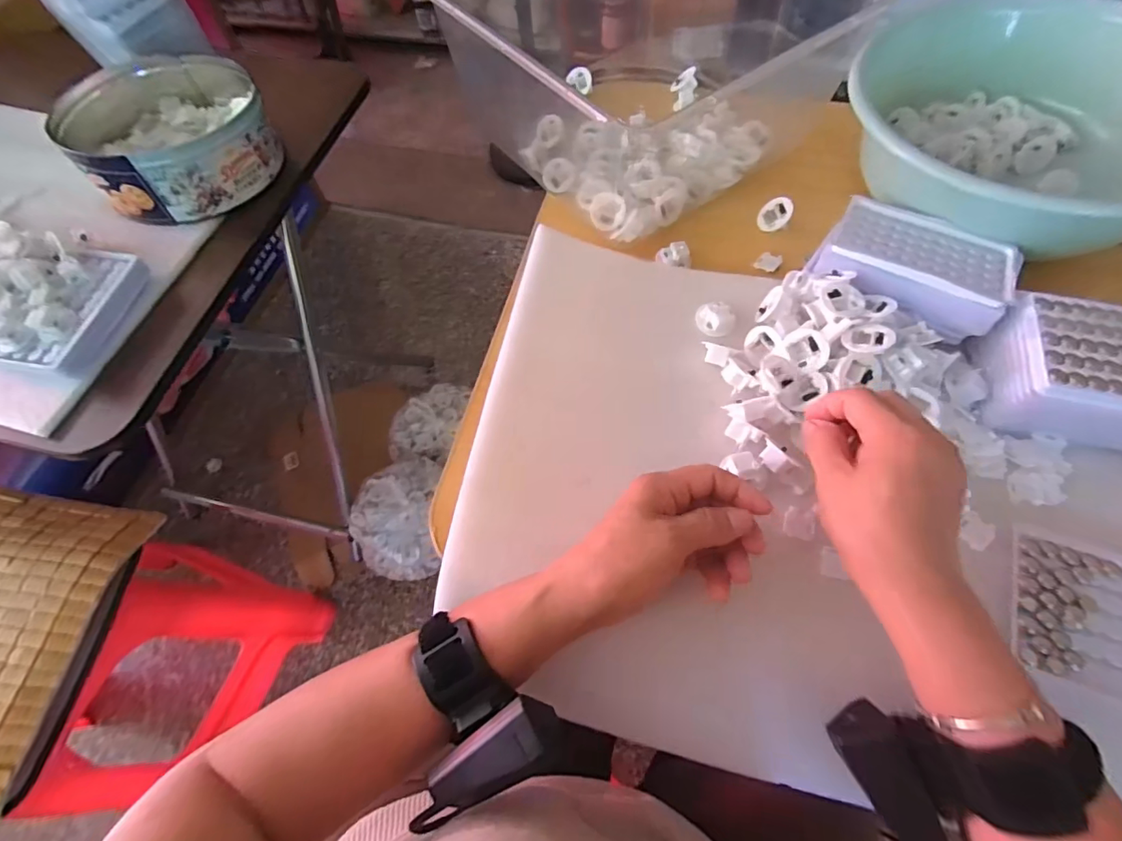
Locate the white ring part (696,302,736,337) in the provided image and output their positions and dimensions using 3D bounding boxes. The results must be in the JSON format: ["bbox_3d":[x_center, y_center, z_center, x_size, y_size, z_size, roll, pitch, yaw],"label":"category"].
[{"bbox_3d":[0.129,-0.086,0.412,0.031,0.016,0.028,13,66,9],"label":"white ring part"}]

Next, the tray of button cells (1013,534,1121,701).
[{"bbox_3d":[0.343,0.128,0.302,0.125,0.014,0.084,18,66,11],"label":"tray of button cells"}]

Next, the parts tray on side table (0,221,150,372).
[{"bbox_3d":[-0.491,-0.115,0.448,0.170,0.048,0.124,12,65,8],"label":"parts tray on side table"}]

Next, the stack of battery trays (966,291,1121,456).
[{"bbox_3d":[0.376,-0.031,0.347,0.133,0.047,0.089,13,66,9],"label":"stack of battery trays"}]

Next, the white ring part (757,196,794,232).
[{"bbox_3d":[0.201,-0.191,0.465,0.030,0.012,0.031,29,108,38],"label":"white ring part"}]

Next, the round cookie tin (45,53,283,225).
[{"bbox_3d":[-0.405,-0.301,0.524,0.174,0.075,0.184,-1,64,2],"label":"round cookie tin"}]

